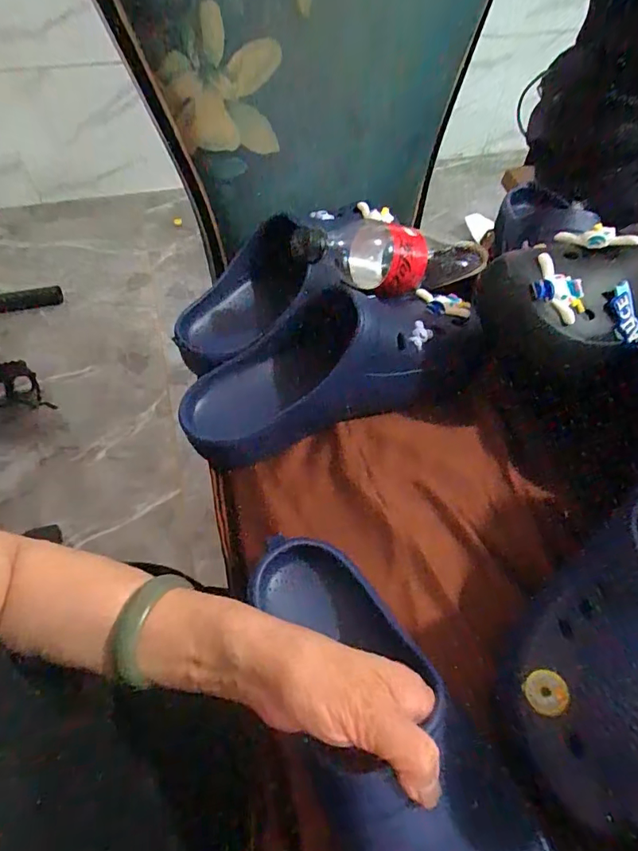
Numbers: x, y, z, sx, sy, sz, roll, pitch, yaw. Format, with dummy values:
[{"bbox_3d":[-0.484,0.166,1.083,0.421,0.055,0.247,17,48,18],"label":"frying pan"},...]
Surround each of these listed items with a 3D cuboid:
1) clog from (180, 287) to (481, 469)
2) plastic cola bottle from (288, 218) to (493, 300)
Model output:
[{"bbox_3d":[0.007,-0.057,0.452,0.280,0.092,0.107,-21,59,0],"label":"clog"},{"bbox_3d":[0.089,-0.168,0.499,0.214,0.066,0.065,-3,55,-23],"label":"plastic cola bottle"}]

